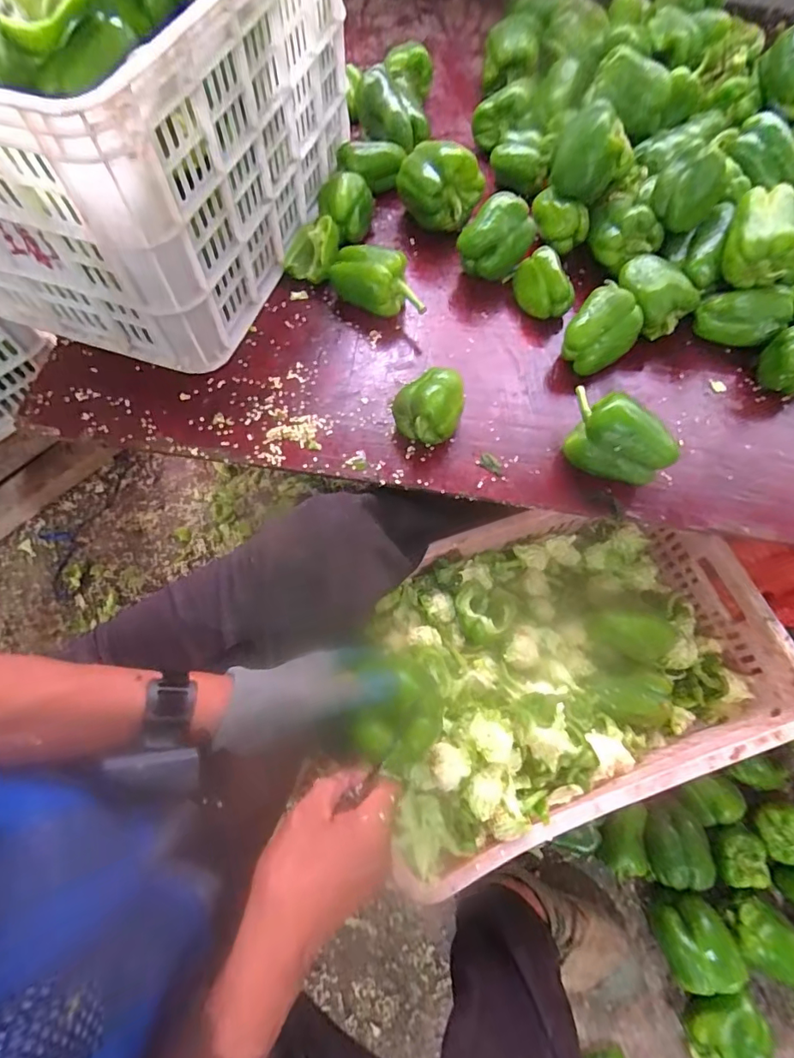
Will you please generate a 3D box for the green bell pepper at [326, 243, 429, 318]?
[{"bbox_3d":[-0.024,-0.318,0.633,0.128,0.072,0.067,11,68,4],"label":"green bell pepper"}]

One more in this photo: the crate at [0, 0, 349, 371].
[{"bbox_3d":[-0.303,-0.492,0.579,0.353,0.296,0.489,22,69,8],"label":"crate"}]

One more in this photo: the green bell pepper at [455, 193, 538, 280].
[{"bbox_3d":[0.131,-0.384,0.654,0.093,0.090,0.062,-23,70,-10],"label":"green bell pepper"}]

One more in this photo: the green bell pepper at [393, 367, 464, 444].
[{"bbox_3d":[0.036,-0.140,0.561,0.074,0.061,0.071,0,68,-1],"label":"green bell pepper"}]

